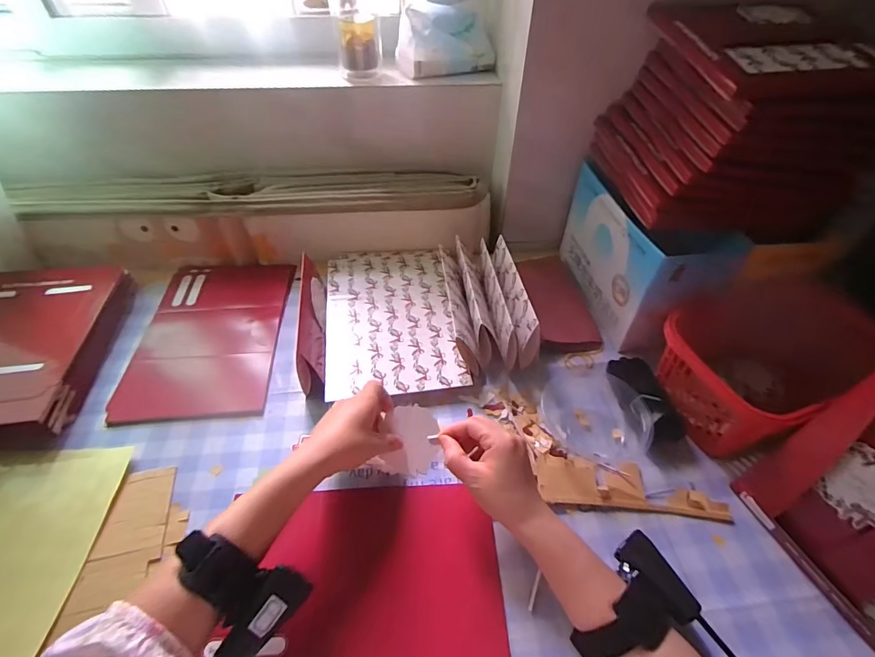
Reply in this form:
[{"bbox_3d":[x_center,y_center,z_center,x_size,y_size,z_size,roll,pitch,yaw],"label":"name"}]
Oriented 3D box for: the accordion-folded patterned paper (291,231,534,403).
[{"bbox_3d":[-0.033,-0.042,0.588,0.278,0.074,0.268,-5,48,-6],"label":"accordion-folded patterned paper"}]

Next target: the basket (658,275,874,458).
[{"bbox_3d":[0.348,0.042,0.493,0.204,0.124,0.158,-27,54,-24],"label":"basket"}]

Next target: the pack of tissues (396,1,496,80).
[{"bbox_3d":[0.013,-0.418,0.630,0.146,0.071,0.087,-15,50,-14],"label":"pack of tissues"}]

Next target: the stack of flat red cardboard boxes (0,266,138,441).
[{"bbox_3d":[-0.539,0.030,0.546,0.221,0.062,0.253,-6,48,-6],"label":"stack of flat red cardboard boxes"}]

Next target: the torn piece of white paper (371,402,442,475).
[{"bbox_3d":[-0.030,0.121,0.470,0.057,0.004,0.072,15,82,-11],"label":"torn piece of white paper"}]

